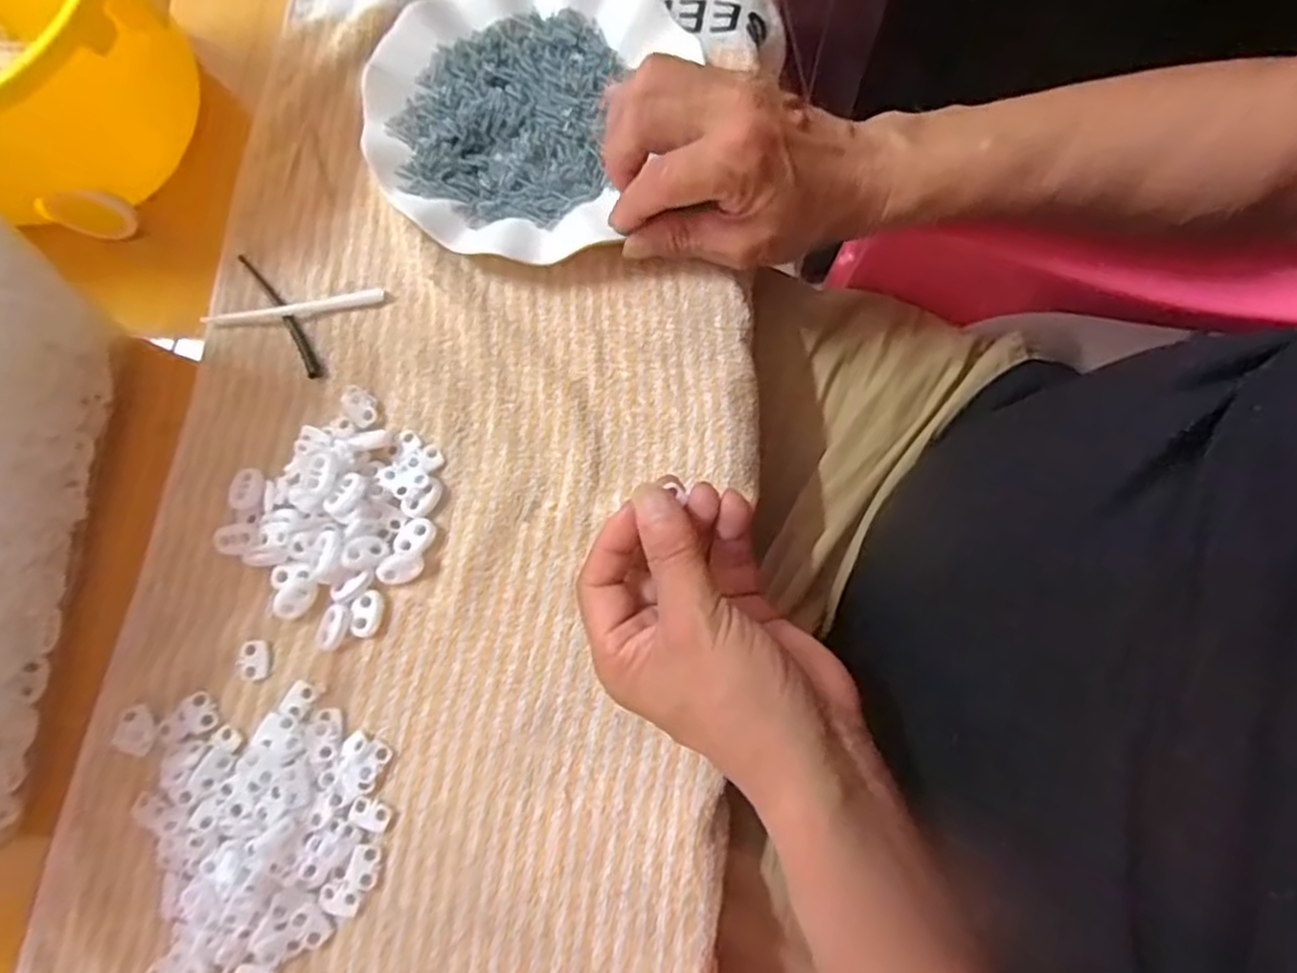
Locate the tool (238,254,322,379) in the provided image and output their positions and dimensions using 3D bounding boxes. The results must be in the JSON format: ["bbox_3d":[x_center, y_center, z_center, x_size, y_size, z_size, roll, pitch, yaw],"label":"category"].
[{"bbox_3d":[-0.197,-0.093,0.384,0.009,0.005,0.085,-33,78,-6],"label":"tool"}]

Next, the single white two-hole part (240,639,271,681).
[{"bbox_3d":[-0.187,0.082,0.339,0.014,0.004,0.019,-7,76,0],"label":"single white two-hole part"}]

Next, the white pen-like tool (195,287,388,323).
[{"bbox_3d":[-0.189,-0.094,0.380,0.094,0.008,0.009,-10,76,-1],"label":"white pen-like tool"}]

